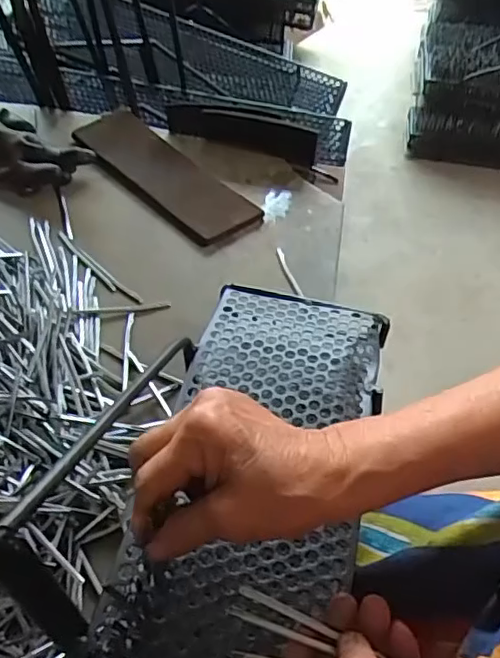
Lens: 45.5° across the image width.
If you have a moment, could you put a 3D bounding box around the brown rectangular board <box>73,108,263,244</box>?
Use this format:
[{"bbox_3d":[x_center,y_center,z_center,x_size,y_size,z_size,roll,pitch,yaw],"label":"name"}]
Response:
[{"bbox_3d":[-0.106,-0.189,0.709,0.093,0.016,0.262,-35,63,-28],"label":"brown rectangular board"}]

